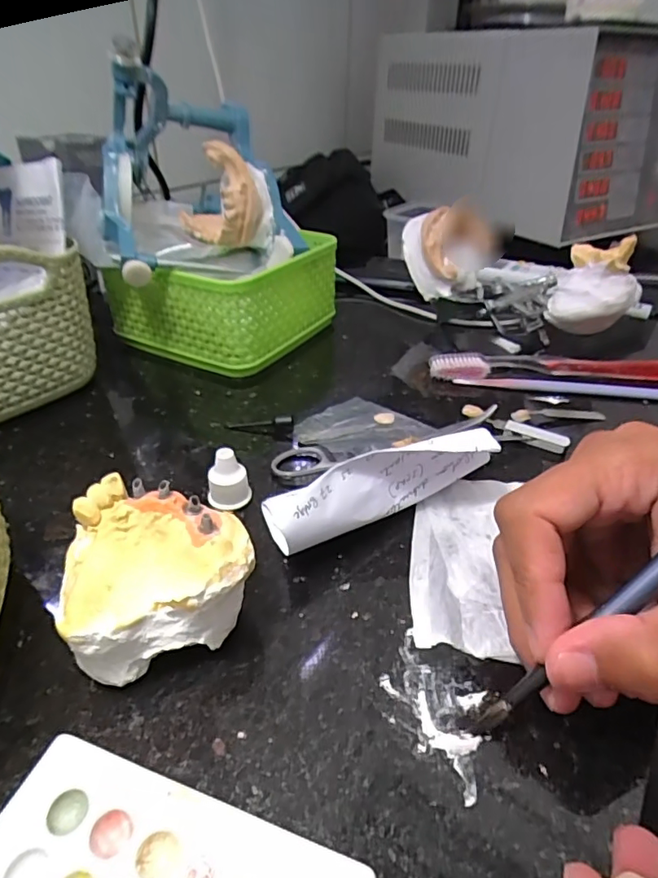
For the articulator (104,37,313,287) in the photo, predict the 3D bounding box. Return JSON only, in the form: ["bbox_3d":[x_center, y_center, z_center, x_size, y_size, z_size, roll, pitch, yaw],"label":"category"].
[{"bbox_3d":[-0.100,-0.181,0.361,0.131,0.120,0.156,-15,39,-22],"label":"articulator"}]

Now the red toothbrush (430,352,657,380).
[{"bbox_3d":[0.160,-0.047,0.347,0.184,0.014,0.017,1,35,-1],"label":"red toothbrush"}]

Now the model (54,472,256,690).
[{"bbox_3d":[-0.060,0.047,0.185,0.059,0.041,0.058,1,35,-1],"label":"model"}]

